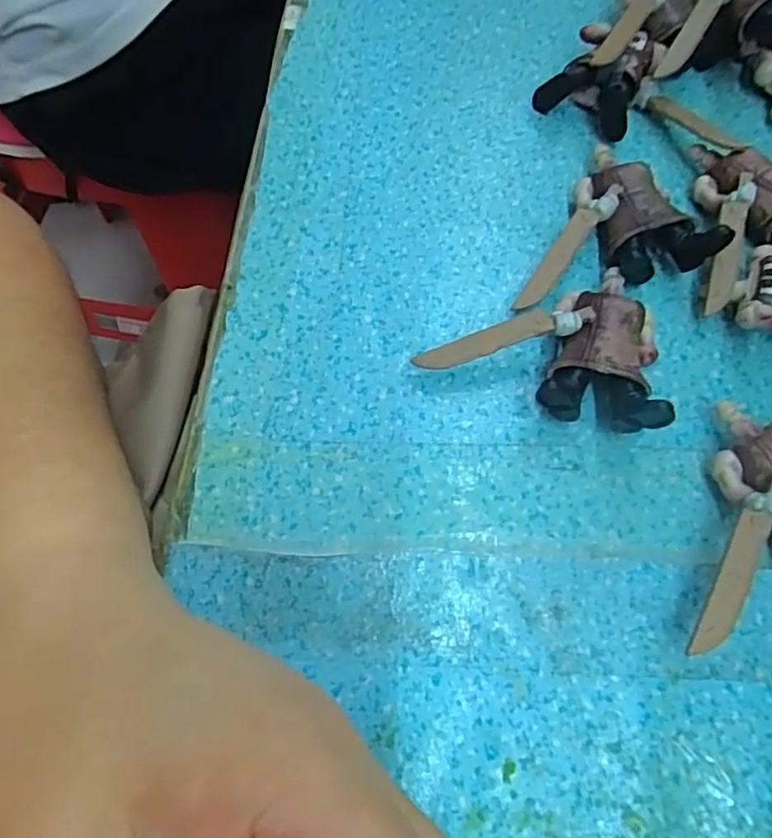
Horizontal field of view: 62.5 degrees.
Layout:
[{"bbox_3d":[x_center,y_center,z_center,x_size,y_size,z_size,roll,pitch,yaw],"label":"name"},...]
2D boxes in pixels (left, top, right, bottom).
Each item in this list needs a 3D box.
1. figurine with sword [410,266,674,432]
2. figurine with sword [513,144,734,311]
[{"bbox_3d":[0.057,-0.013,0.202,0.073,0.020,0.054,-24,70,-13],"label":"figurine with sword"},{"bbox_3d":[0.084,-0.060,0.224,0.053,0.021,0.074,32,69,11],"label":"figurine with sword"}]

